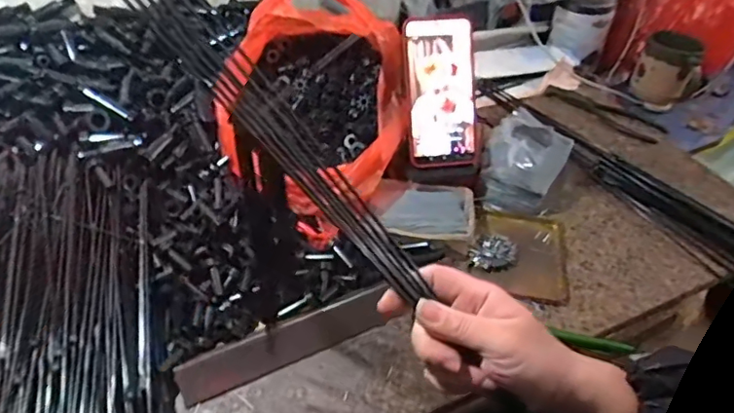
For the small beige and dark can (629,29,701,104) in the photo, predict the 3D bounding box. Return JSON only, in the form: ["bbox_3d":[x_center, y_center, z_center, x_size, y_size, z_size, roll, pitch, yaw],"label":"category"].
[{"bbox_3d":[0.482,-0.218,0.902,0.095,0.094,0.086,27,50,23],"label":"small beige and dark can"}]

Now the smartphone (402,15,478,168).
[{"bbox_3d":[0.082,-0.128,0.632,0.077,0.161,0.018,-6,10,-8],"label":"smartphone"}]

